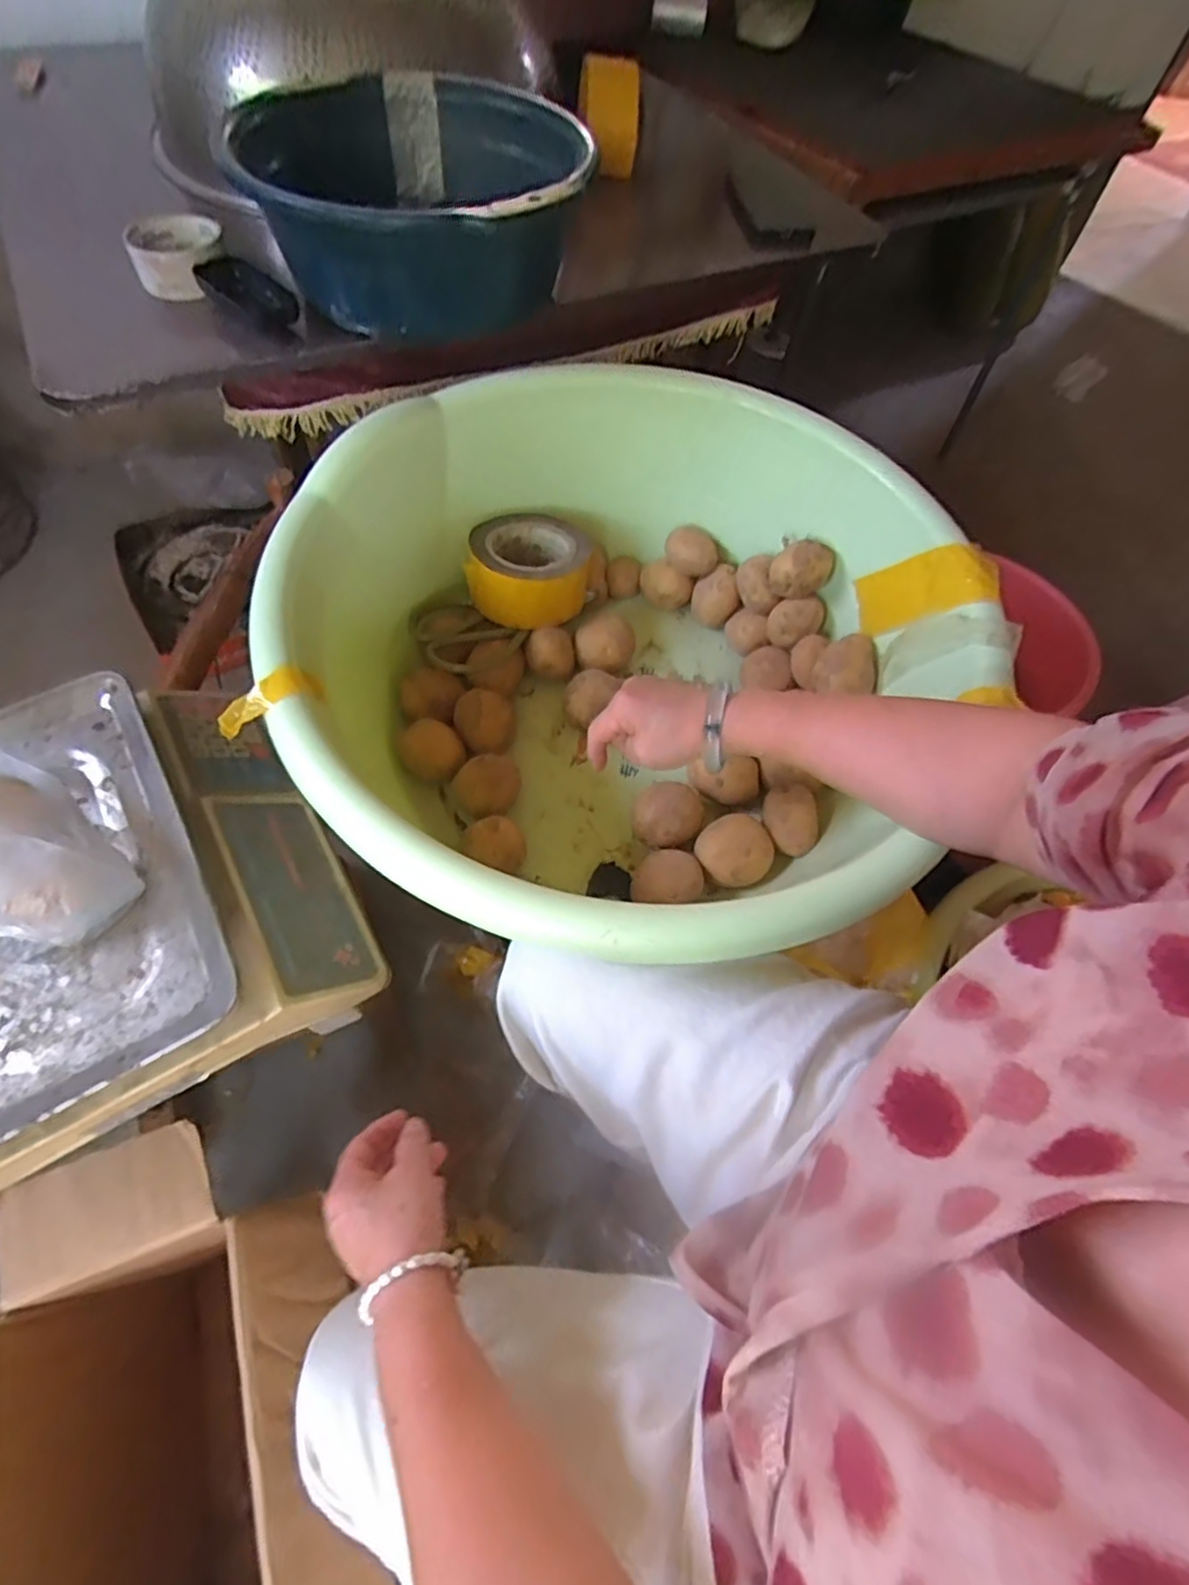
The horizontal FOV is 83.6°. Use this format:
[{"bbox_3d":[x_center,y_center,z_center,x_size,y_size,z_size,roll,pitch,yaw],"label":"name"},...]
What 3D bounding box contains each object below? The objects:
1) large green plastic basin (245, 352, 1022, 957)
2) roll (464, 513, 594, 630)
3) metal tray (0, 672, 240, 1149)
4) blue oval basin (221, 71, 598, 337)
[{"bbox_3d":[0.017,-0.125,0.613,0.555,0.232,0.583,1,60,-2],"label":"large green plastic basin"},{"bbox_3d":[-0.066,-0.234,0.690,0.120,0.064,0.117,1,60,-2],"label":"roll"},{"bbox_3d":[-0.420,0.075,0.484,0.237,0.034,0.328,-28,66,-18],"label":"metal tray"},{"bbox_3d":[-0.165,-0.553,0.626,0.307,0.107,0.319,-2,60,-4],"label":"blue oval basin"}]

